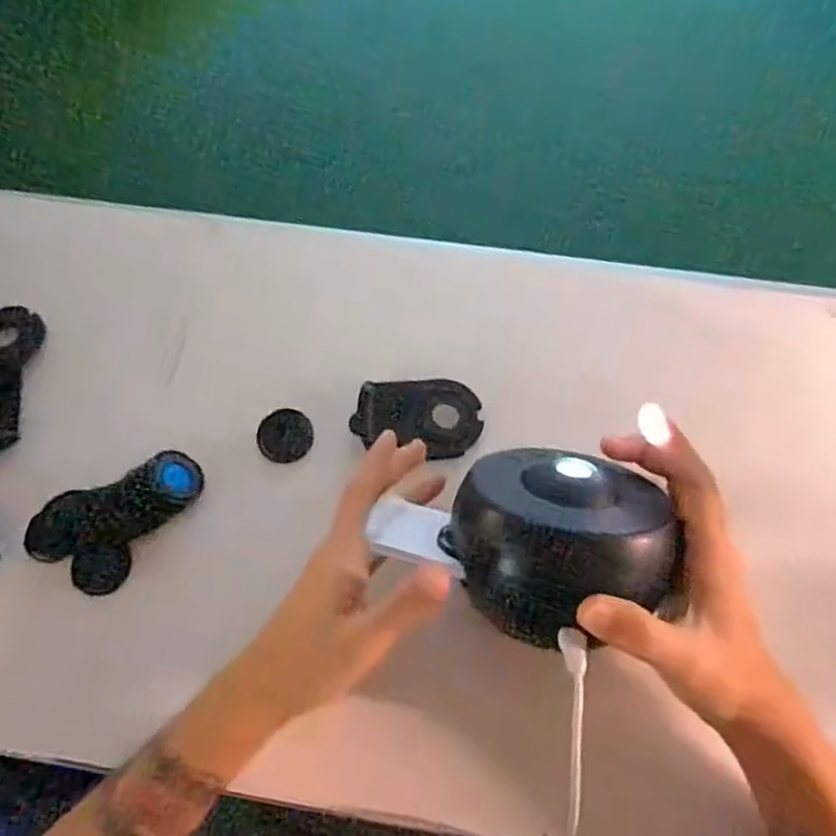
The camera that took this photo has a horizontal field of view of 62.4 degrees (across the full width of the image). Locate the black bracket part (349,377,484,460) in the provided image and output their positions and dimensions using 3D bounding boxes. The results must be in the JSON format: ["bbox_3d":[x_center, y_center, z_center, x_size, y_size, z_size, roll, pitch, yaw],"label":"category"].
[{"bbox_3d":[-0.001,0.000,0.469,0.086,0.016,0.055,3,69,3],"label":"black bracket part"}]

